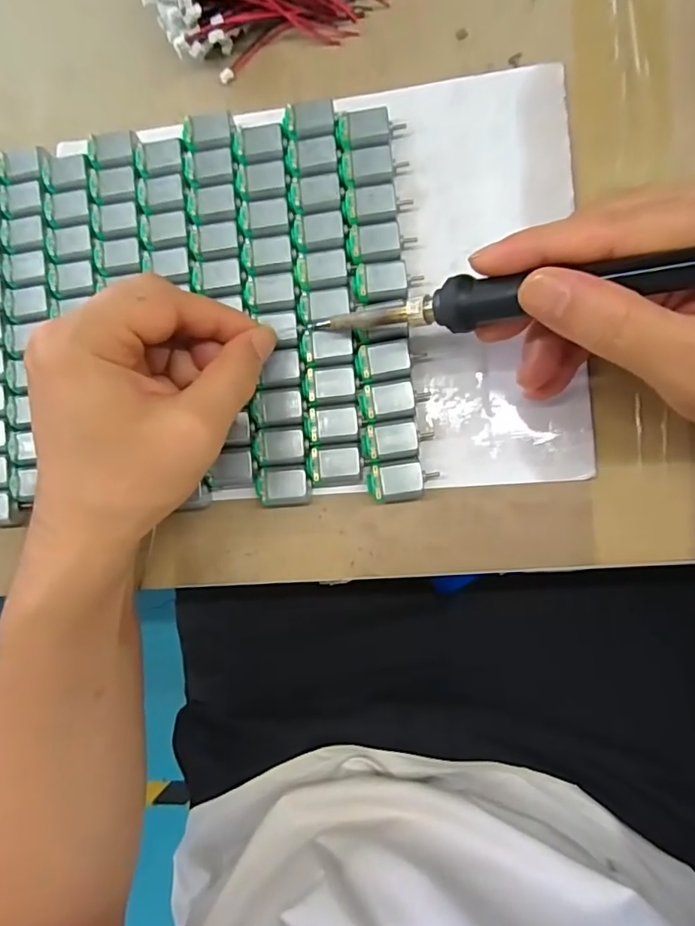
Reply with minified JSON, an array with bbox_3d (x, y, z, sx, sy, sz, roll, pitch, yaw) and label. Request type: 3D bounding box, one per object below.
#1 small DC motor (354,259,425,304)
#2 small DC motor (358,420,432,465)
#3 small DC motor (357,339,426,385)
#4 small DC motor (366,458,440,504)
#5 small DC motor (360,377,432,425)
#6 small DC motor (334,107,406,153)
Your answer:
[{"bbox_3d":[0.018,-0.088,0.269,0.029,0.016,0.019,-5,86,8],"label":"small DC motor"},{"bbox_3d":[0.024,-0.010,0.265,0.033,0.015,0.019,-8,85,8],"label":"small DC motor"},{"bbox_3d":[0.021,-0.049,0.266,0.032,0.015,0.019,-10,85,8],"label":"small DC motor"},{"bbox_3d":[0.027,0.009,0.264,0.032,0.016,0.020,-7,85,8],"label":"small DC motor"},{"bbox_3d":[0.024,-0.030,0.265,0.032,0.014,0.019,-10,85,8],"label":"small DC motor"},{"bbox_3d":[0.012,-0.166,0.273,0.033,0.015,0.021,-6,86,8],"label":"small DC motor"}]

